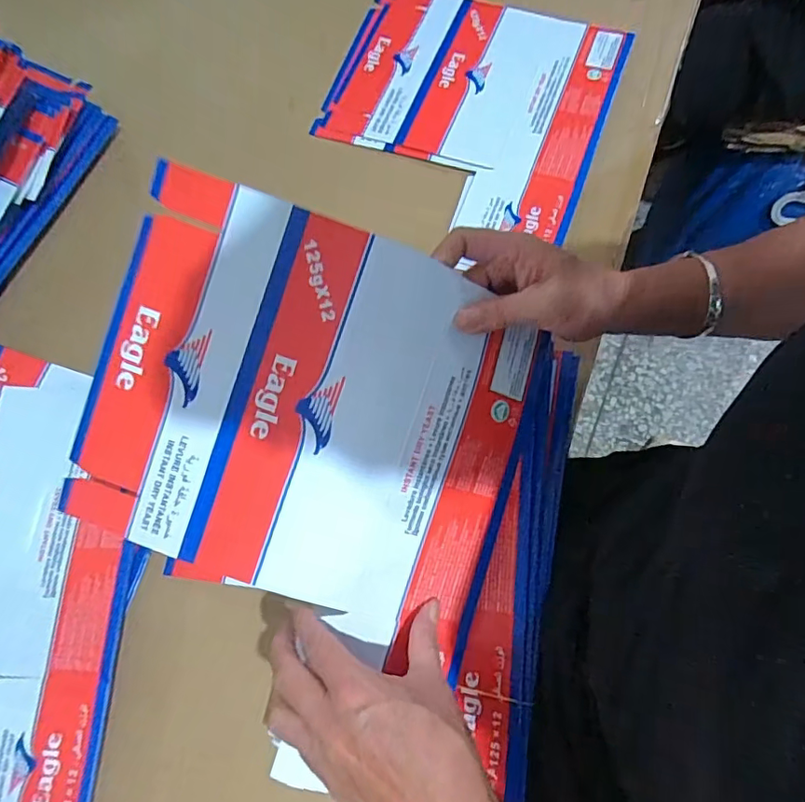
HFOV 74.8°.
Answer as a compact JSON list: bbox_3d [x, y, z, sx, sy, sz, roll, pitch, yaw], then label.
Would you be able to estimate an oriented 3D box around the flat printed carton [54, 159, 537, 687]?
[{"bbox_3d":[-0.059,0.012,0.346,0.273,0.030,0.243,18,94,-6],"label":"flat printed carton"}]

